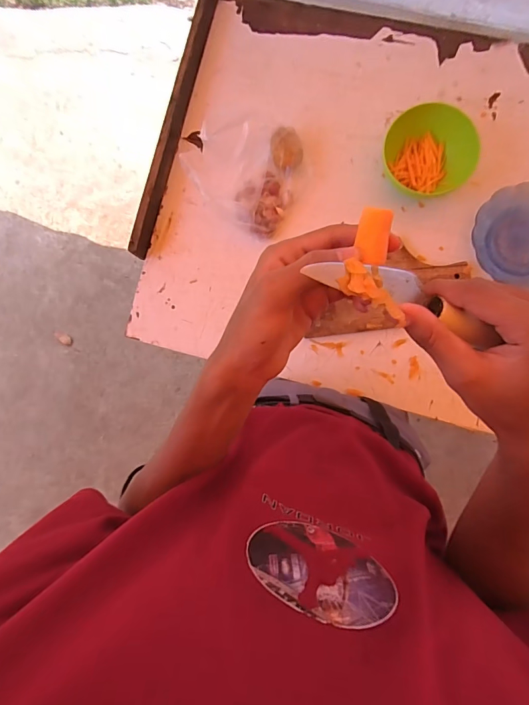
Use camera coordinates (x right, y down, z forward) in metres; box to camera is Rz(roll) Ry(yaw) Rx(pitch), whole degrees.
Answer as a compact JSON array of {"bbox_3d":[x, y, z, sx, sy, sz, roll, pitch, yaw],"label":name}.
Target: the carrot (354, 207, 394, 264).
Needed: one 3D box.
[{"bbox_3d":[0.067,-0.070,0.233,0.019,0.010,0.032,5,85,5],"label":"carrot"}]

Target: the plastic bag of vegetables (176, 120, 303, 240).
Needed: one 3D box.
[{"bbox_3d":[-0.024,-0.325,0.663,0.159,0.125,0.197,27,90,5],"label":"plastic bag of vegetables"}]

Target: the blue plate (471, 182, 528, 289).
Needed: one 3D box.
[{"bbox_3d":[0.459,-0.198,0.659,0.178,0.031,0.170,0,88,5],"label":"blue plate"}]

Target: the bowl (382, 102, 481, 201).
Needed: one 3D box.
[{"bbox_3d":[0.282,-0.346,0.661,0.137,0.072,0.134,0,88,5],"label":"bowl"}]

